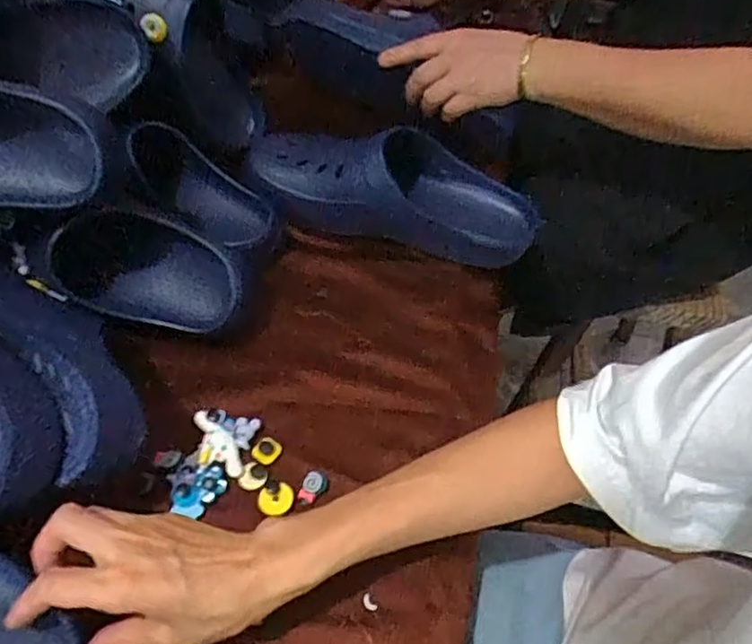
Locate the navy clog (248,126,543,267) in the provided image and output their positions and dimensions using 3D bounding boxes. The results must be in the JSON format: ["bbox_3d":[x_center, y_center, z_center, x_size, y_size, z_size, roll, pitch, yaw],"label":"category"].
[{"bbox_3d":[0.018,-0.137,0.617,0.284,0.087,0.103,12,53,6],"label":"navy clog"}]

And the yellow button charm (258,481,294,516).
[{"bbox_3d":[-0.071,0.129,0.455,0.025,0.007,0.022,-17,55,-16],"label":"yellow button charm"}]

